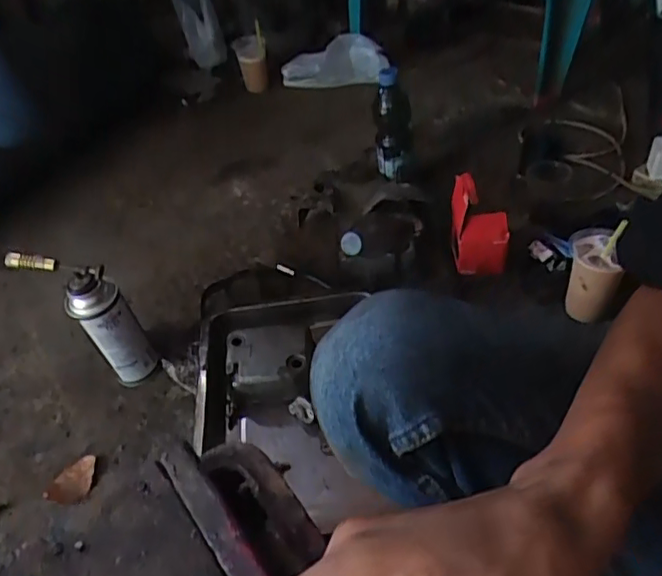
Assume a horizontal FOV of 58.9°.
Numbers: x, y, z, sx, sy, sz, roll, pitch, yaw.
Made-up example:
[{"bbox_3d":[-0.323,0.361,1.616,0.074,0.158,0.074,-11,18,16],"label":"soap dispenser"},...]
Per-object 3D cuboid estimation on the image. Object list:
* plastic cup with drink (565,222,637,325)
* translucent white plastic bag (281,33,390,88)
[{"bbox_3d":[0.356,-0.014,0.810,0.070,0.113,0.073,4,42,8],"label":"plastic cup with drink"},{"bbox_3d":[0.010,-0.484,1.274,0.232,0.118,0.113,1,42,4],"label":"translucent white plastic bag"}]

